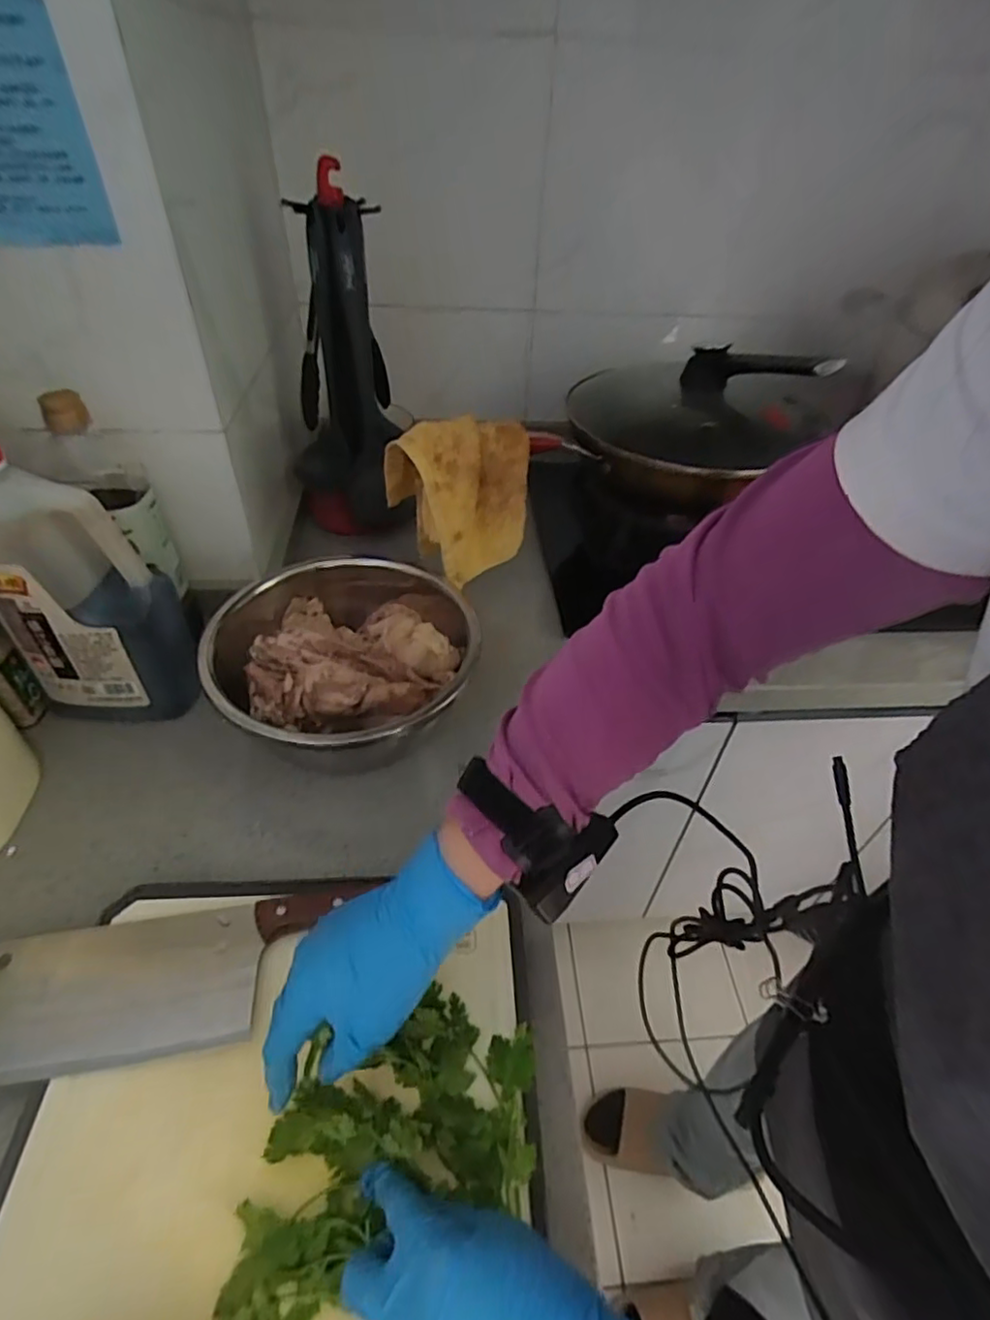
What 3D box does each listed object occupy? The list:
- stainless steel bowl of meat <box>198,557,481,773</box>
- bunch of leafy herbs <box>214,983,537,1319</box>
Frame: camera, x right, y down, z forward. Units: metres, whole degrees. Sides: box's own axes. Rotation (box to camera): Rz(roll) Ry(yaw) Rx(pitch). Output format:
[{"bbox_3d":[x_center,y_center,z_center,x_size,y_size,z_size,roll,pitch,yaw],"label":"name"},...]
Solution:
[{"bbox_3d":[-0.148,-0.002,0.629,0.239,0.094,0.264,-12,46,-16],"label":"stainless steel bowl of meat"},{"bbox_3d":[-0.058,0.334,0.314,0.155,0.033,0.301,2,45,-2],"label":"bunch of leafy herbs"}]

